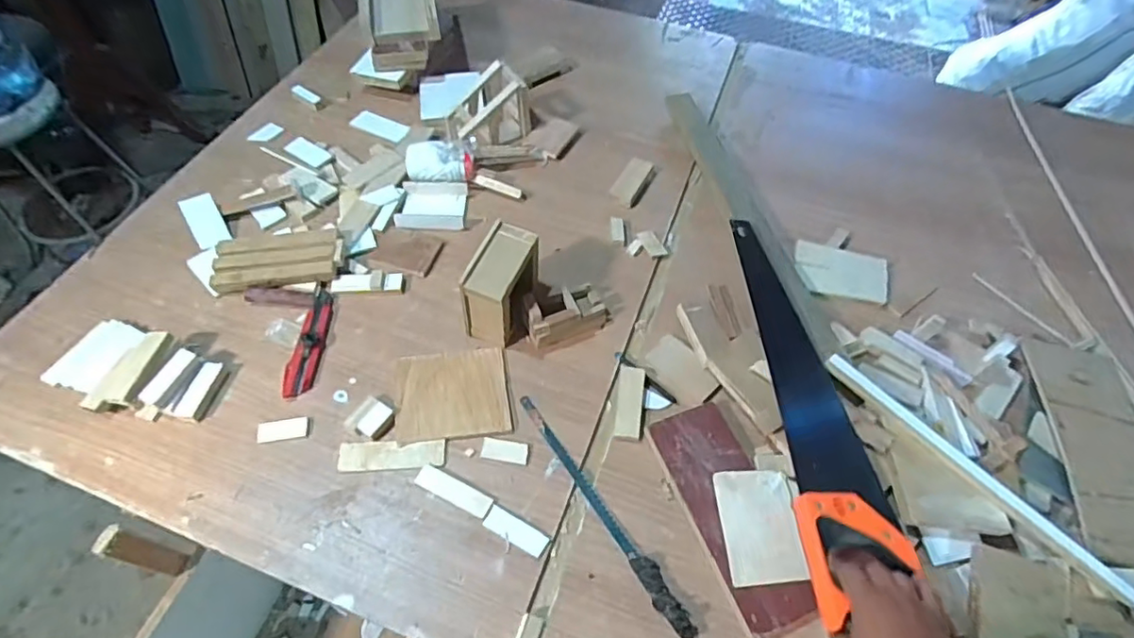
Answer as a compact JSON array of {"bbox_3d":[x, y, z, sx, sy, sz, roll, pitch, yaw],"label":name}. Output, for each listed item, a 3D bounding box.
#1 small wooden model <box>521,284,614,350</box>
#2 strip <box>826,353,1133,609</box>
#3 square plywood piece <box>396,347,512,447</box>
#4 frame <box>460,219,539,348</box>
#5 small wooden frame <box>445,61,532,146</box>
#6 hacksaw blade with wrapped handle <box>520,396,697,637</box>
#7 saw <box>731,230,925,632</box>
[{"bbox_3d":[0.001,-0.011,0.741,0.118,0.057,0.059,-20,58,-16],"label":"small wooden model"},{"bbox_3d":[0.435,0.160,0.613,0.017,0.017,0.348,-35,64,-21],"label":"strip"},{"bbox_3d":[-0.141,0.091,0.697,0.133,0.006,0.117,-7,56,-7],"label":"square plywood piece"},{"bbox_3d":[-0.083,-0.041,0.717,0.069,0.119,0.109,15,56,8],"label":"frame"},{"bbox_3d":[-0.139,-0.346,0.939,0.139,0.098,0.097,-32,62,-22],"label":"small wooden frame"},{"bbox_3d":[0.038,0.206,0.629,0.025,0.015,0.309,-28,61,-20],"label":"hacksaw blade with wrapped handle"},{"bbox_3d":[0.283,0.077,0.668,0.111,0.032,0.487,-1,55,-3],"label":"saw"}]

